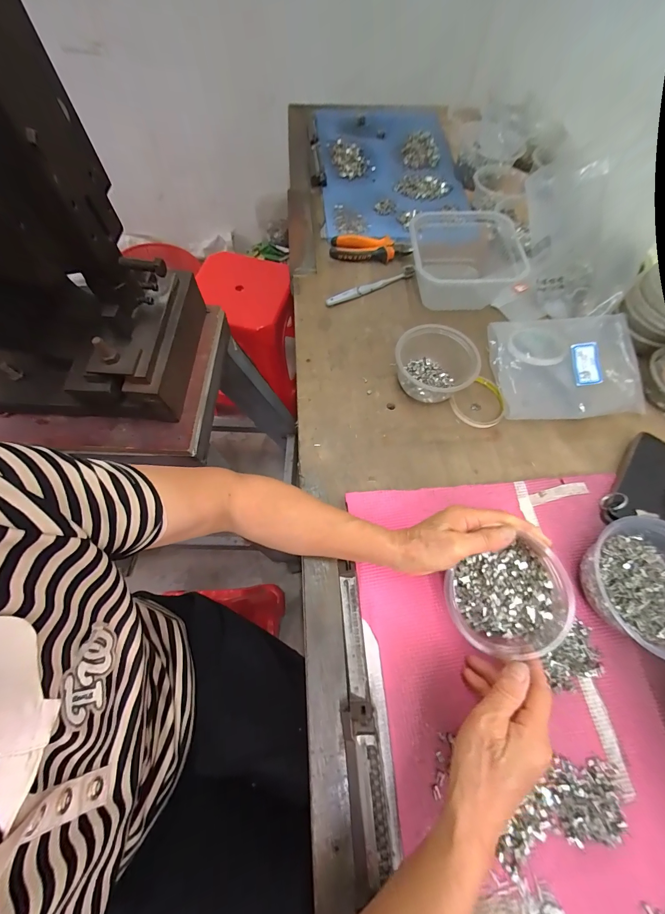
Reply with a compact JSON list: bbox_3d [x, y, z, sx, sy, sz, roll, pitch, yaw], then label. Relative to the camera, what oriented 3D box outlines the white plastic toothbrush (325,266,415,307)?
[{"bbox_3d":[0.069,-0.304,0.573,0.181,0.011,0.017,-28,68,-10],"label":"white plastic toothbrush"}]

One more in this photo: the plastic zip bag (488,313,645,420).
[{"bbox_3d":[0.353,-0.139,0.494,0.212,0.020,0.163,-3,78,1],"label":"plastic zip bag"}]

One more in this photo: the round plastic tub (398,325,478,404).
[{"bbox_3d":[0.144,-0.137,0.473,0.110,0.073,0.122,-3,64,-4],"label":"round plastic tub"}]

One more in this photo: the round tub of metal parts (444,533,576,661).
[{"bbox_3d":[0.174,0.139,0.331,0.108,0.055,0.095,-31,79,6],"label":"round tub of metal parts"}]

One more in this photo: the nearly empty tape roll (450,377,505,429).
[{"bbox_3d":[0.220,-0.079,0.483,0.081,0.016,0.069,-30,71,-15],"label":"nearly empty tape roll"}]

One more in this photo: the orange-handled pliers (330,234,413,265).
[{"bbox_3d":[0.071,-0.393,0.608,0.147,0.016,0.059,3,66,-2],"label":"orange-handled pliers"}]

